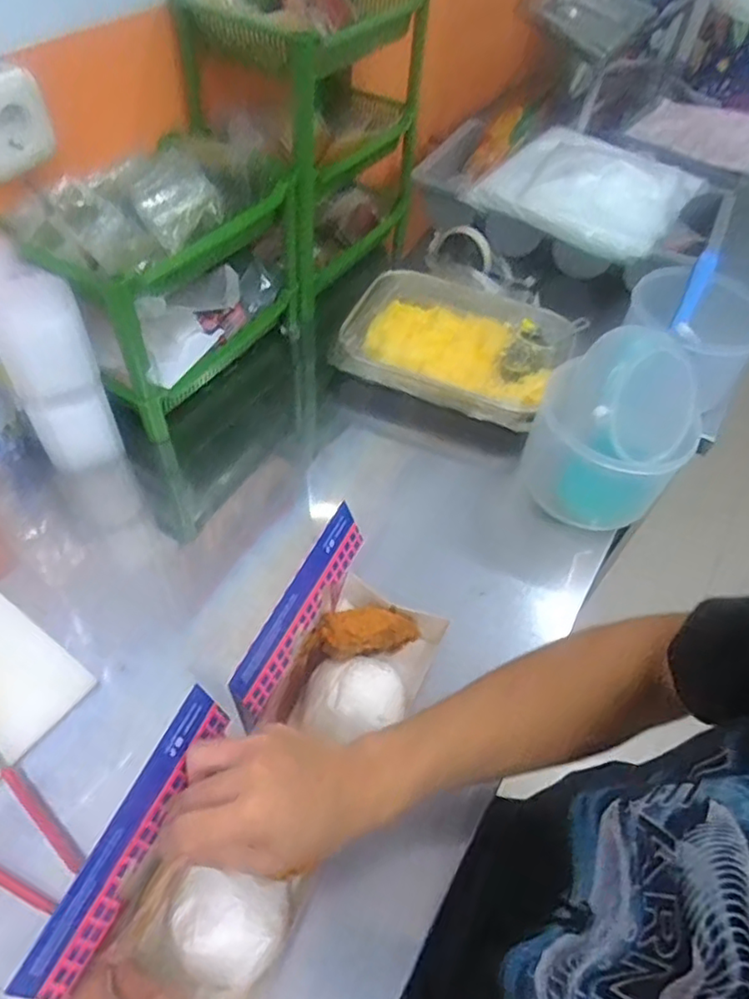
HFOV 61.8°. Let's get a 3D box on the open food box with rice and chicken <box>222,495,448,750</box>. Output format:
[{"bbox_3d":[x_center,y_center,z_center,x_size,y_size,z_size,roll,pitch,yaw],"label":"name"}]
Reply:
[{"bbox_3d":[-0.017,0.135,0.526,0.117,0.156,0.172,23,54,12],"label":"open food box with rice and chicken"}]

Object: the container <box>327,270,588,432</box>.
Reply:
[{"bbox_3d":[0.108,-0.212,0.826,0.284,0.056,0.213,23,54,12],"label":"container"}]

